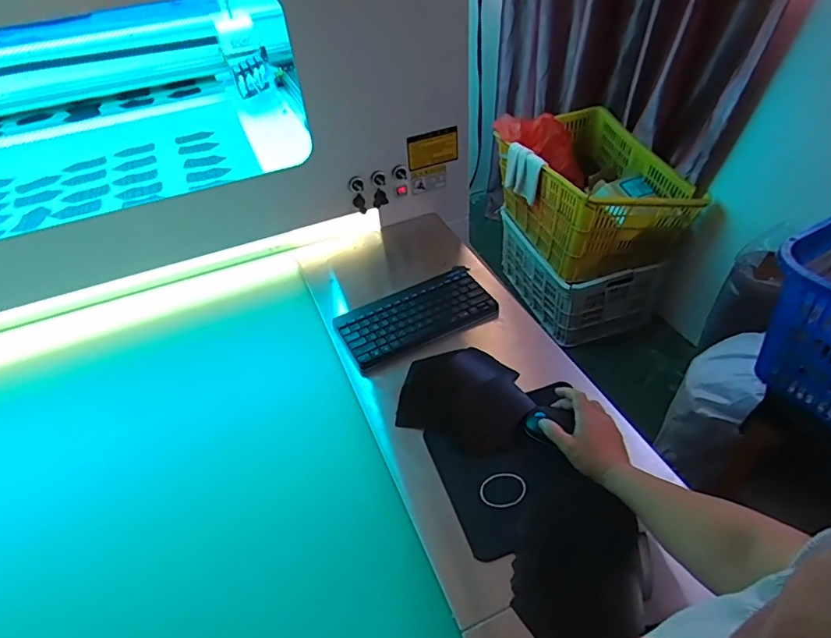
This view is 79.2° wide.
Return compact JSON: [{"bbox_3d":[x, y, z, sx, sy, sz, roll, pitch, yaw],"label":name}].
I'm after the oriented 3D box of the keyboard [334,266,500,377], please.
[{"bbox_3d":[0.004,-0.008,0.918,0.281,0.017,0.159,-21,45,-17],"label":"keyboard"}]

